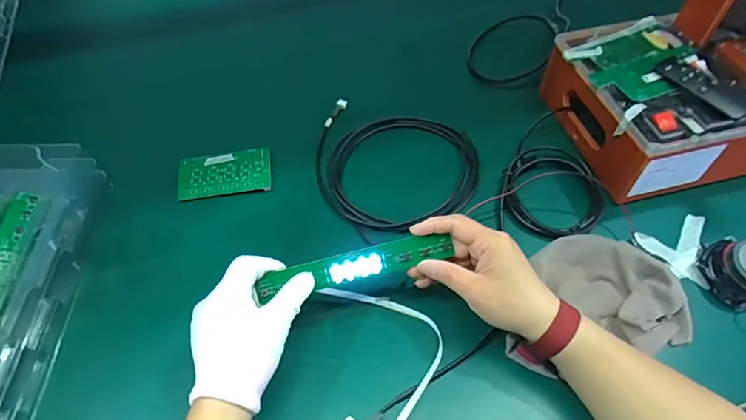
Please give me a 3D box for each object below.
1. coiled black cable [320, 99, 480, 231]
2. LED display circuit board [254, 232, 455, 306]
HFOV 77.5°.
[{"bbox_3d":[0.029,-0.050,0.548,0.186,0.021,0.167,8,56,5],"label":"coiled black cable"},{"bbox_3d":[-0.015,0.050,0.418,0.171,0.008,0.027,-14,90,-1],"label":"LED display circuit board"}]

